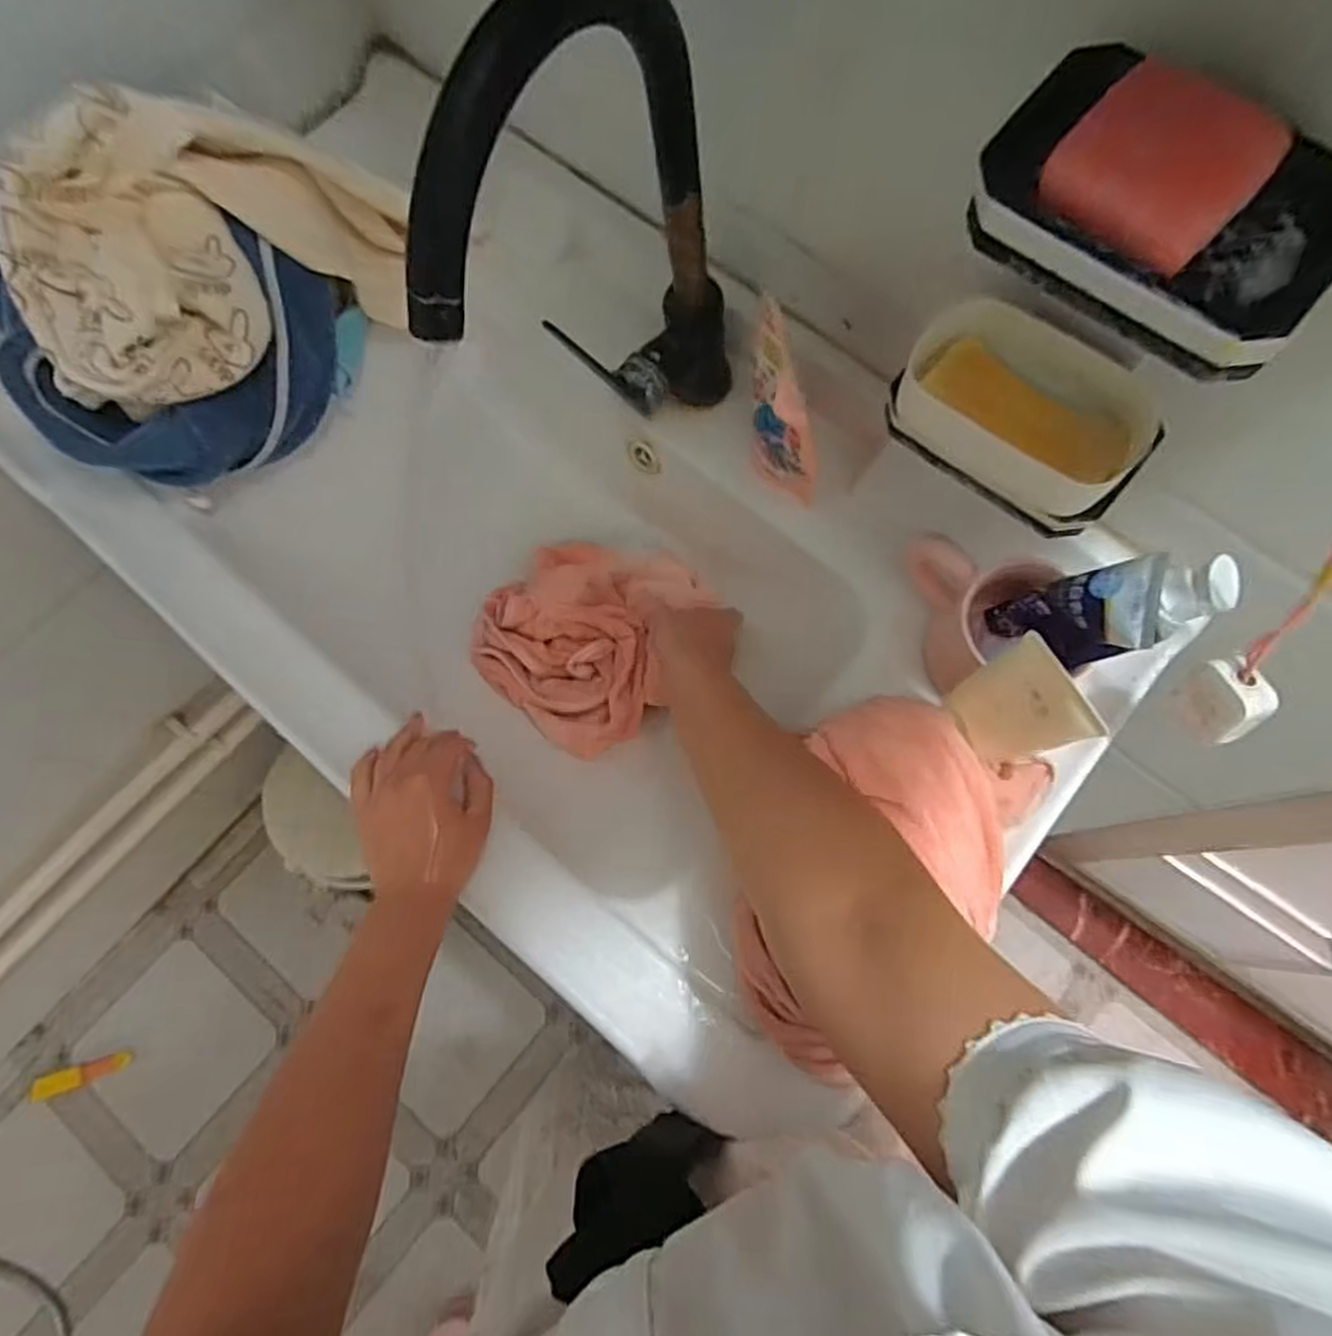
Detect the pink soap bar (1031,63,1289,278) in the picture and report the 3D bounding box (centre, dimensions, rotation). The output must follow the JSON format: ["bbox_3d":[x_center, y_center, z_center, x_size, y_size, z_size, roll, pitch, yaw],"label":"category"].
[{"bbox_3d":[0.185,-0.188,0.283,0.064,0.015,0.074,42,77,11],"label":"pink soap bar"}]

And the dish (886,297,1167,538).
[{"bbox_3d":[0.190,-0.137,0.411,0.131,0.045,0.081,35,76,10],"label":"dish"}]

